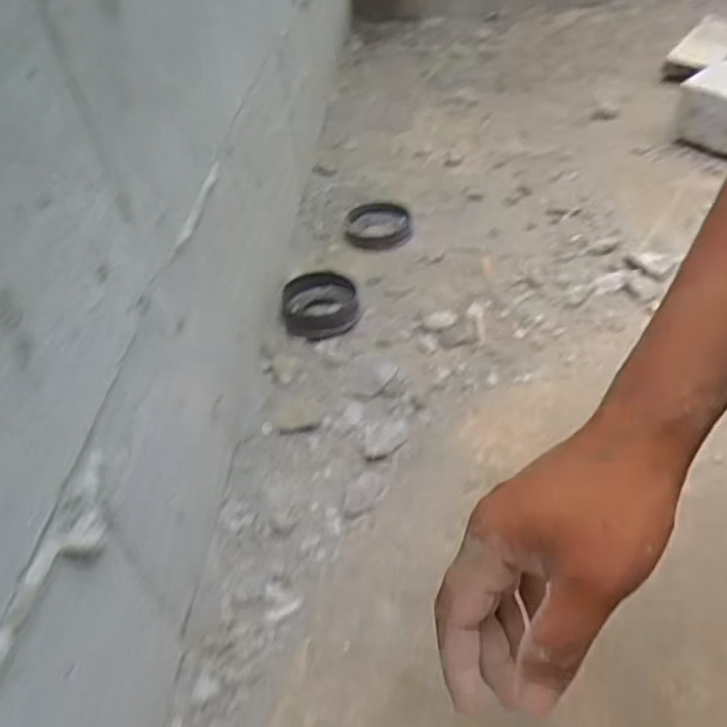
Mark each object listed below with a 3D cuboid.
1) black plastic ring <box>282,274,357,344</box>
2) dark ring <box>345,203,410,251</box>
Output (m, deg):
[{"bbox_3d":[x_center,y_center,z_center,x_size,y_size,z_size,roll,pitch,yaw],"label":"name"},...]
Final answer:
[{"bbox_3d":[-0.046,-0.060,0.703,0.078,0.031,0.080,-4,42,3],"label":"black plastic ring"},{"bbox_3d":[0.018,-0.170,0.822,0.082,0.019,0.088,-4,42,3],"label":"dark ring"}]

